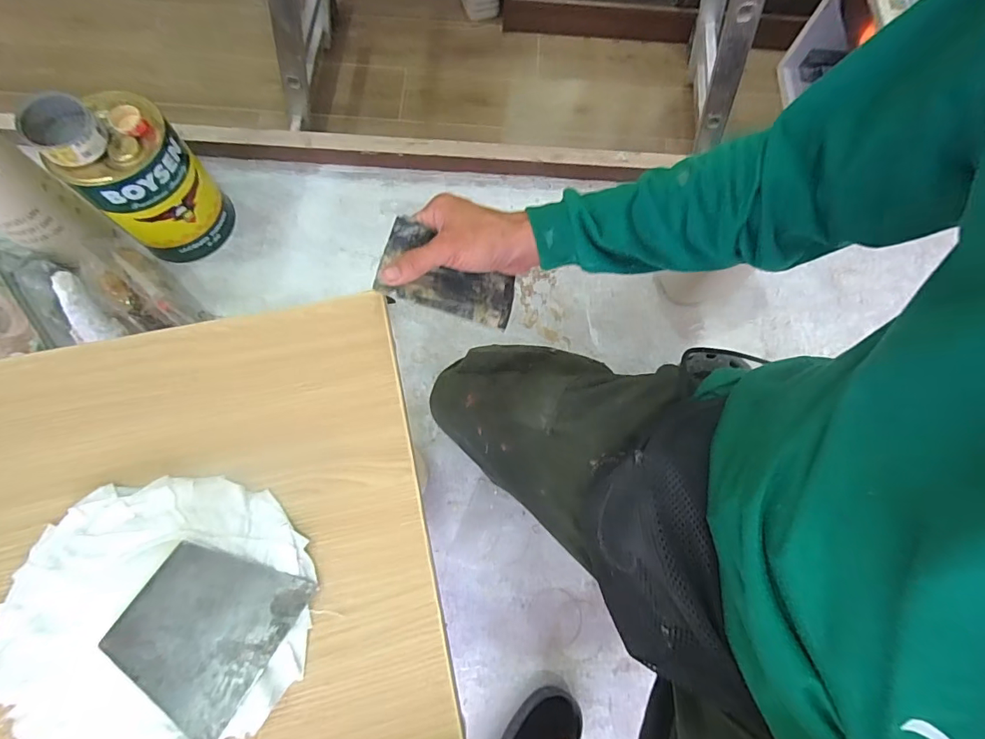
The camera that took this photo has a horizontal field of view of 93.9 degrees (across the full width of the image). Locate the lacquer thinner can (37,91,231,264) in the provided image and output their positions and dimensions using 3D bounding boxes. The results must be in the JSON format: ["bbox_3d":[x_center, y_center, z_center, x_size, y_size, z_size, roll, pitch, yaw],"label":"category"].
[{"bbox_3d":[-0.532,-0.287,0.725,0.146,0.214,0.154,1,73,-2],"label":"lacquer thinner can"}]

